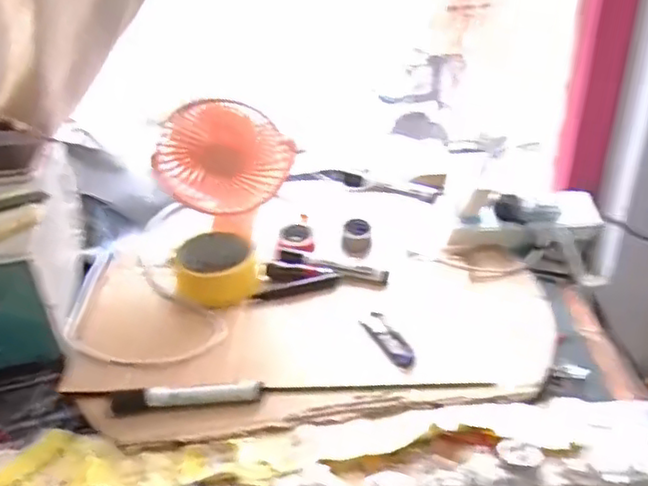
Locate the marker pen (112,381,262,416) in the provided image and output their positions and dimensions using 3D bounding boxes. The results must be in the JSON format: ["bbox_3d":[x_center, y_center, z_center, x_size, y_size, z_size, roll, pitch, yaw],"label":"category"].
[{"bbox_3d":[-0.118,0.131,0.562,0.128,0.012,0.020,-2,33,1],"label":"marker pen"}]

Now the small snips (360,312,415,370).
[{"bbox_3d":[0.061,0.092,0.625,0.025,0.006,0.082,-15,35,-17],"label":"small snips"}]

